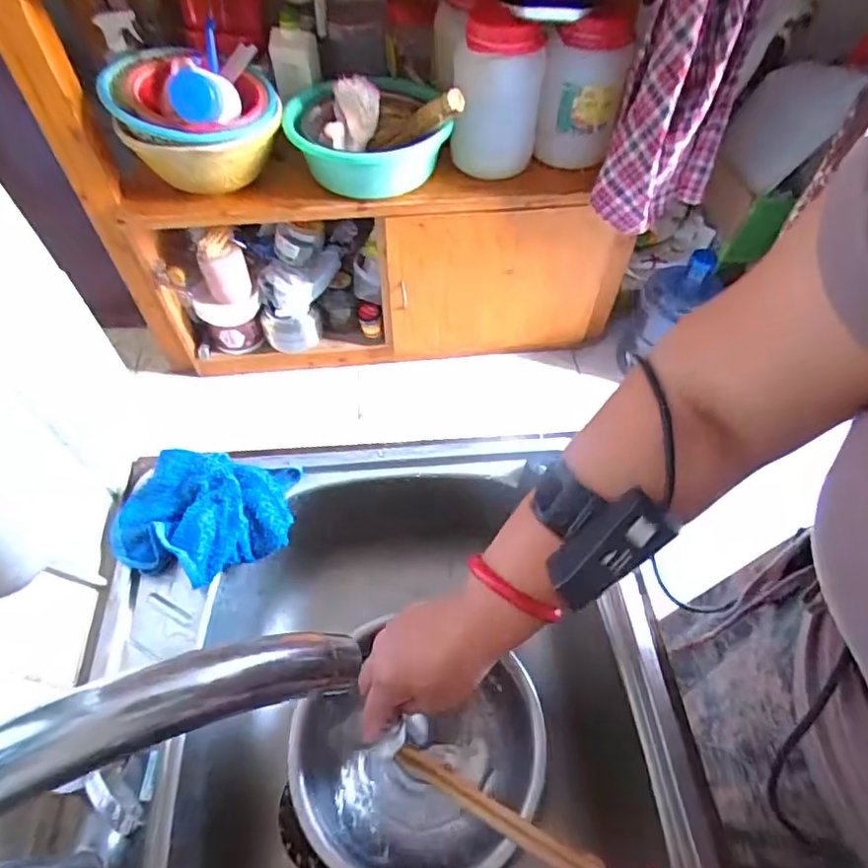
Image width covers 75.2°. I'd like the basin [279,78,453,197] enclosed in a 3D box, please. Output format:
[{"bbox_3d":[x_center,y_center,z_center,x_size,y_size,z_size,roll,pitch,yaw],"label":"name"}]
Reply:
[{"bbox_3d":[-0.137,-0.575,1.107,0.283,0.147,0.283,1,54,-1],"label":"basin"}]

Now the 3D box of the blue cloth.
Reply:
[{"bbox_3d":[-0.187,0.065,0.459,0.130,0.042,0.101,3,54,1],"label":"blue cloth"}]

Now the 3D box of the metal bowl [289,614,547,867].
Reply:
[{"bbox_3d":[-0.018,0.238,0.432,0.186,0.074,0.175,1,54,-1],"label":"metal bowl"}]

